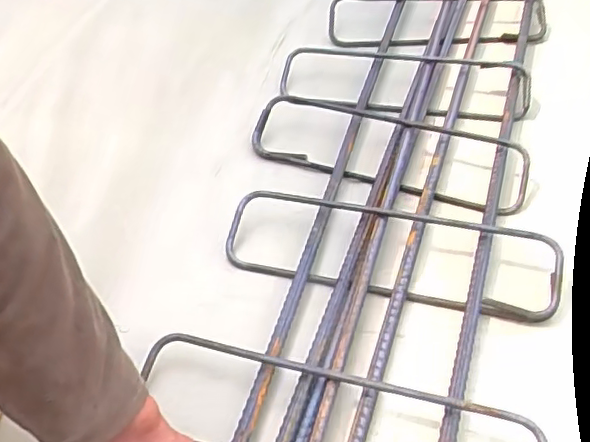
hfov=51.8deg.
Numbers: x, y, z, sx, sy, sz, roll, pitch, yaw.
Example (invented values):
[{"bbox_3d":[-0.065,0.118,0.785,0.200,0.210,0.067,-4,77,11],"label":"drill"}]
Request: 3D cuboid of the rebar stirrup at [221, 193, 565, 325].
[{"bbox_3d":[0.085,0.028,0.560,0.301,0.014,0.089,9,66,12],"label":"rebar stirrup"}]

